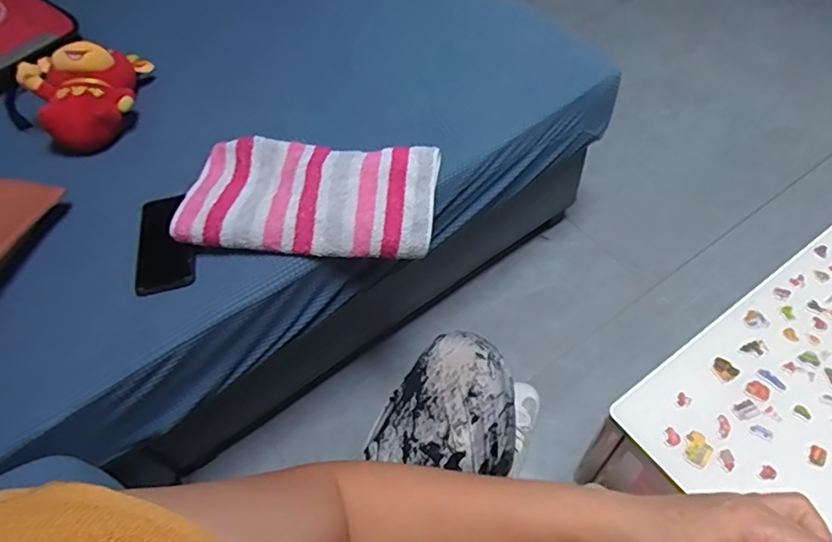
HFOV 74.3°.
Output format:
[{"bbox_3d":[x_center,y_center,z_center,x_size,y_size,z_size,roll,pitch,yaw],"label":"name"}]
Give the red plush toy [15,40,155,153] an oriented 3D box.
[{"bbox_3d":[-0.524,-0.291,0.889,0.158,0.113,0.171,-16,55,-6],"label":"red plush toy"}]

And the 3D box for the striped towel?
[{"bbox_3d":[-0.141,-0.098,0.769,0.330,0.074,0.170,0,55,5],"label":"striped towel"}]

